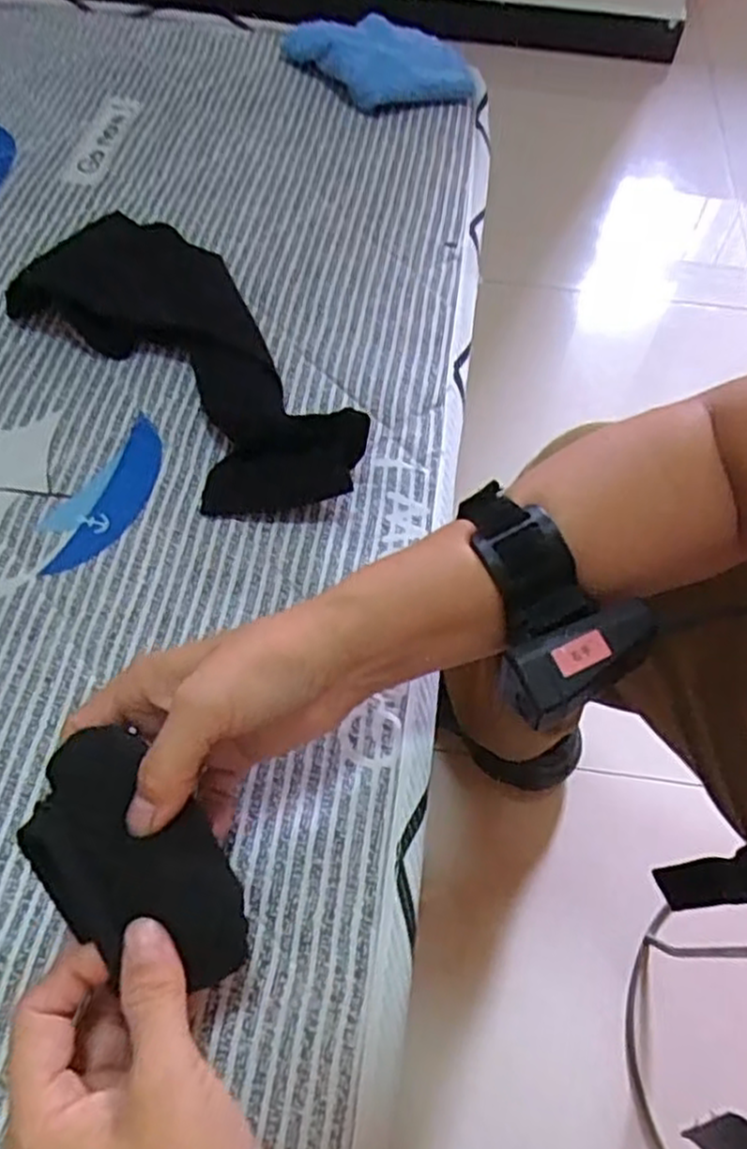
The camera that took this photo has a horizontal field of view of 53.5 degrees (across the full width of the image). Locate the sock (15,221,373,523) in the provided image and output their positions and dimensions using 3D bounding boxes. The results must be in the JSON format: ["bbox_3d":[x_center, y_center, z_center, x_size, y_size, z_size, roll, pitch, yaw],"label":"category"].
[{"bbox_3d":[-0.116,-0.146,0.467,0.127,0.038,0.294,-37,67,-21],"label":"sock"}]

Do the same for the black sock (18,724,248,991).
[{"bbox_3d":[-0.087,0.106,0.272,0.055,0.018,0.100,-30,81,-33],"label":"black sock"}]

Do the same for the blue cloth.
[{"bbox_3d":[-0.003,-0.471,0.673,0.179,0.034,0.085,30,63,15],"label":"blue cloth"}]

